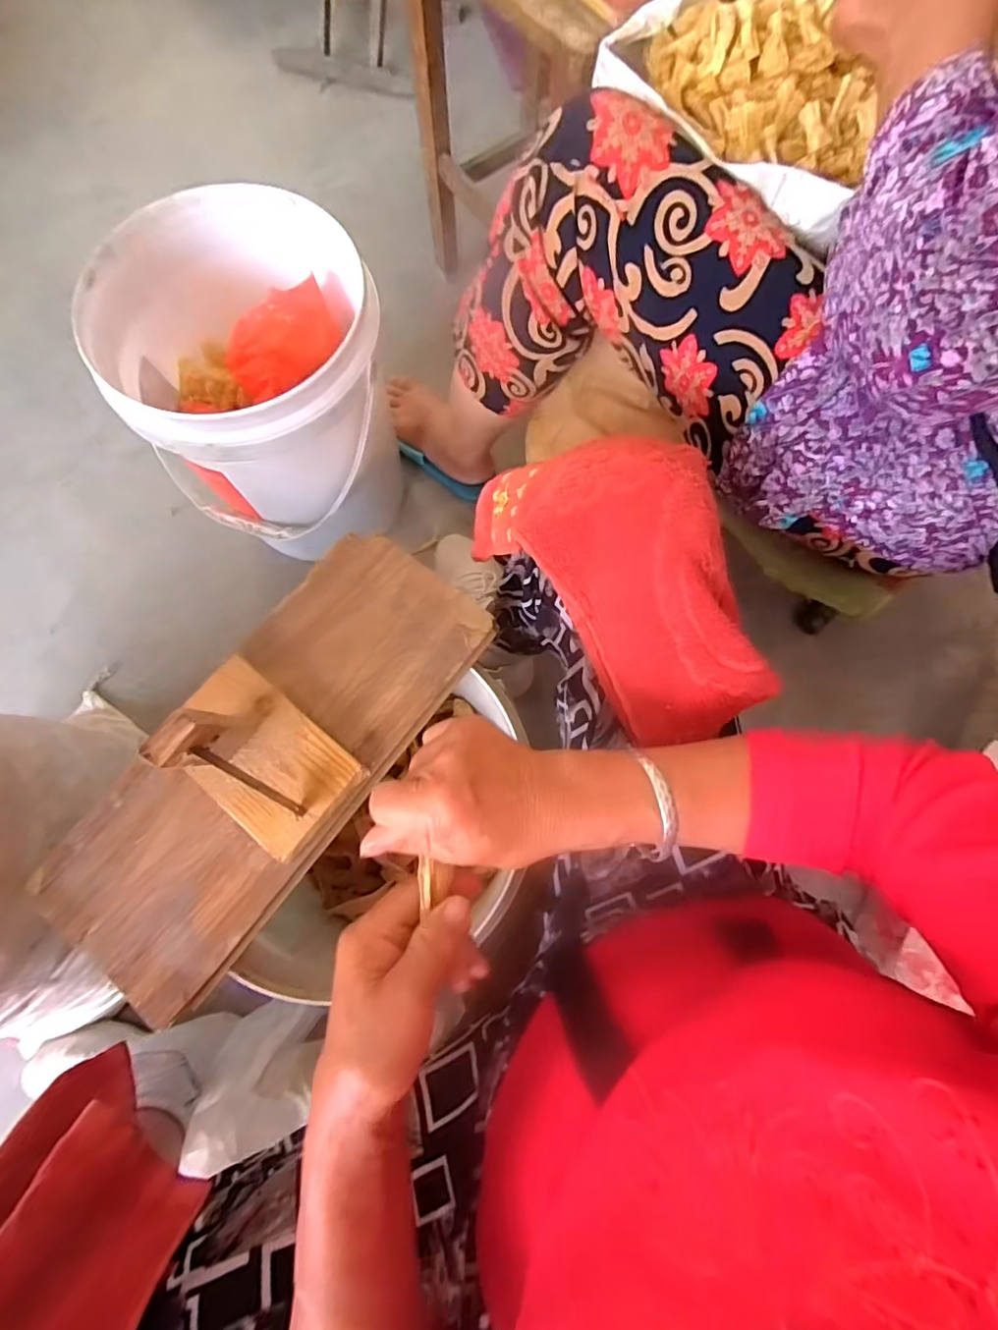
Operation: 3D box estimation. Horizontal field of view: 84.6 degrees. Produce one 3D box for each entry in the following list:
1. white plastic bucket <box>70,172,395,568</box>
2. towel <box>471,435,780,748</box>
[{"bbox_3d":[-0.275,-0.319,0.674,0.274,0.293,0.286,0,76,-1],"label":"white plastic bucket"},{"bbox_3d":[0.081,-0.066,0.406,0.129,0.155,0.256,-24,77,-6],"label":"towel"}]

